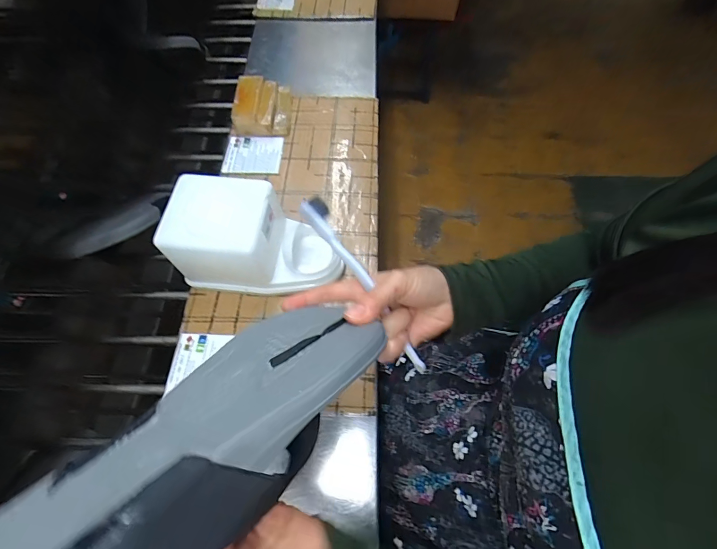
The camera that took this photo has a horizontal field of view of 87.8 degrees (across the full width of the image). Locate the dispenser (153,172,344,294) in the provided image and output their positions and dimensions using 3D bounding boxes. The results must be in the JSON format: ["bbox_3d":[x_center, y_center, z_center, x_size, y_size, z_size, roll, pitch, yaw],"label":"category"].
[{"bbox_3d":[-0.119,-0.041,0.441,0.196,0.100,0.100,4,64,2],"label":"dispenser"}]

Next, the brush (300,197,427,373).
[{"bbox_3d":[0.005,0.006,0.316,0.022,0.012,0.175,-34,83,-13],"label":"brush"}]

